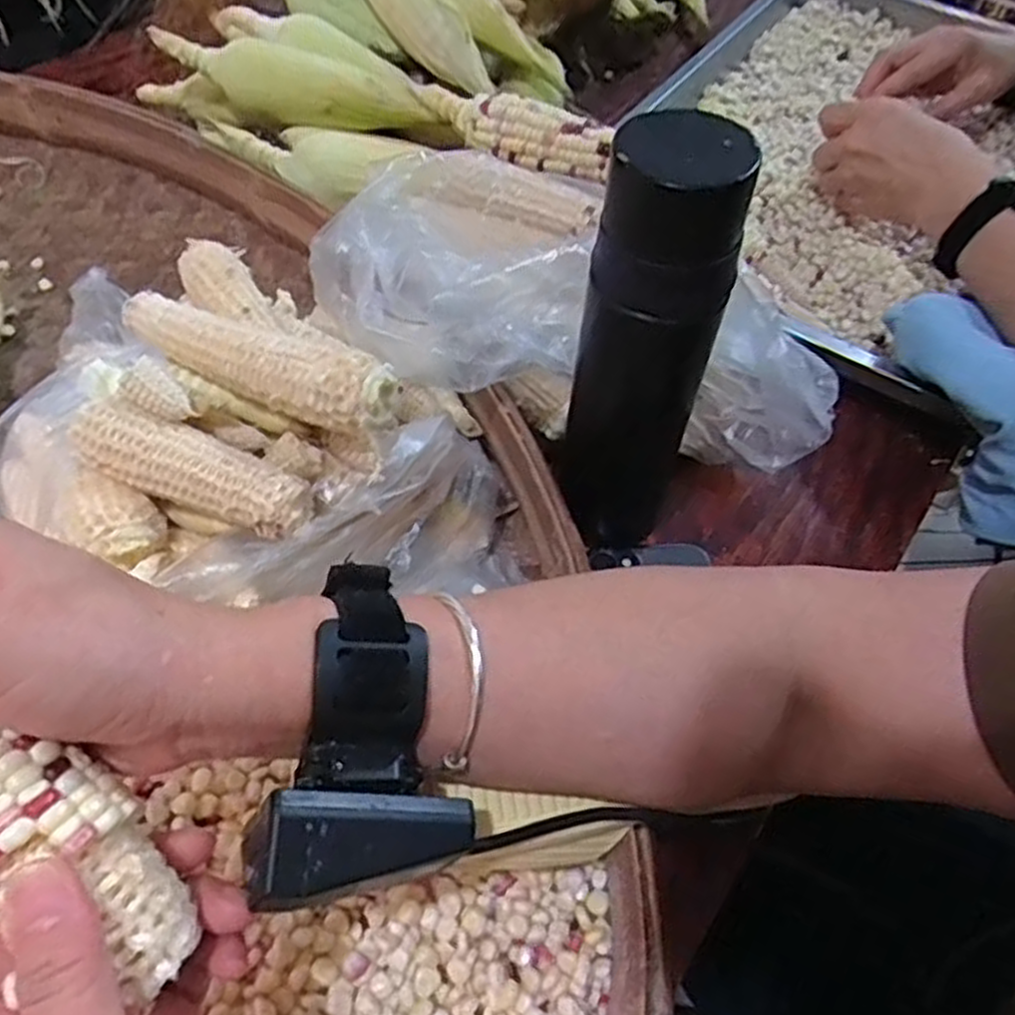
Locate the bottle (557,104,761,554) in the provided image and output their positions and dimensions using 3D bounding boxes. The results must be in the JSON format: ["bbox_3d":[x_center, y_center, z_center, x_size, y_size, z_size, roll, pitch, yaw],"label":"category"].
[{"bbox_3d":[0.067,-0.069,0.409,0.061,0.246,0.065,11,57,5],"label":"bottle"}]

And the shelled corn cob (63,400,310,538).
[{"bbox_3d":[-0.144,-0.014,0.367,0.108,0.042,0.031,19,59,12],"label":"shelled corn cob"}]

